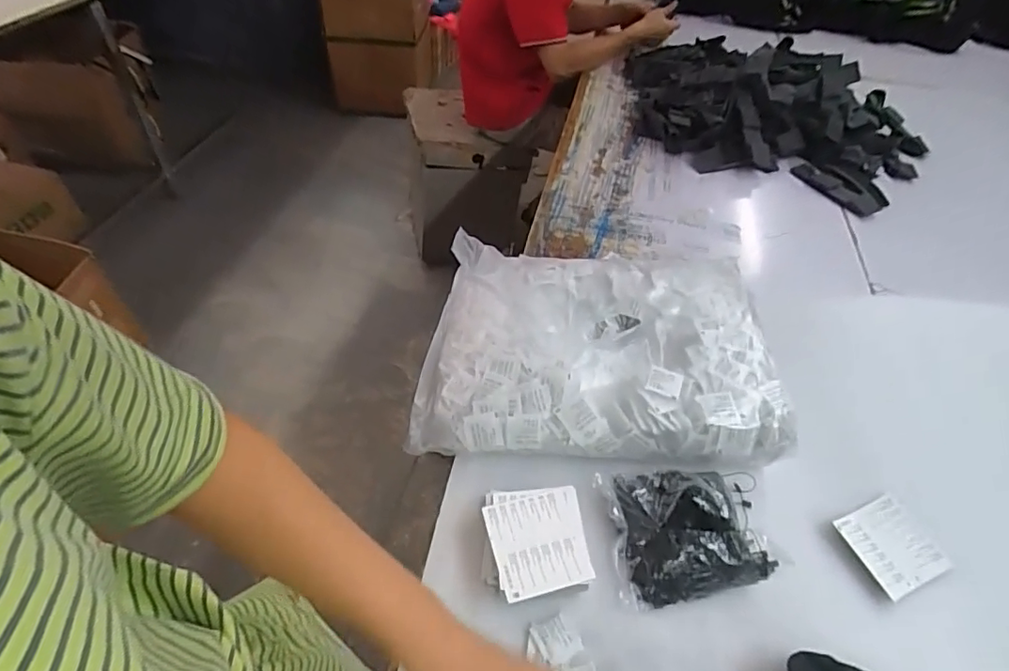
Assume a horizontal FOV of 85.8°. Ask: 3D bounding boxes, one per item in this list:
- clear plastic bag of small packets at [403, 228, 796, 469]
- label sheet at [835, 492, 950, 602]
[{"bbox_3d":[0.116,0.012,0.741,0.443,0.098,0.337,4,47,-1],"label":"clear plastic bag of small packets"},{"bbox_3d":[0.432,0.233,0.606,0.089,0.008,0.090,-18,56,-15],"label":"label sheet"}]

